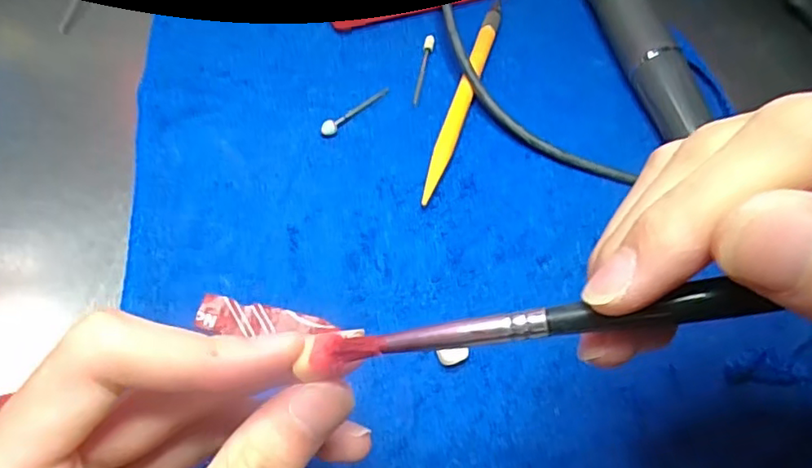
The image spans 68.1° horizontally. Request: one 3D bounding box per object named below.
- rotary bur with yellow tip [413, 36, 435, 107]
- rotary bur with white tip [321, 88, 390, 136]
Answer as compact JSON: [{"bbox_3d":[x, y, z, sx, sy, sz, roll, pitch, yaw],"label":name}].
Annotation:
[{"bbox_3d":[0.009,-0.082,0.299,0.005,0.004,0.047,9,62,1],"label":"rotary bur with yellow tip"},{"bbox_3d":[-0.023,-0.059,0.281,0.005,0.007,0.043,39,66,16],"label":"rotary bur with white tip"}]

